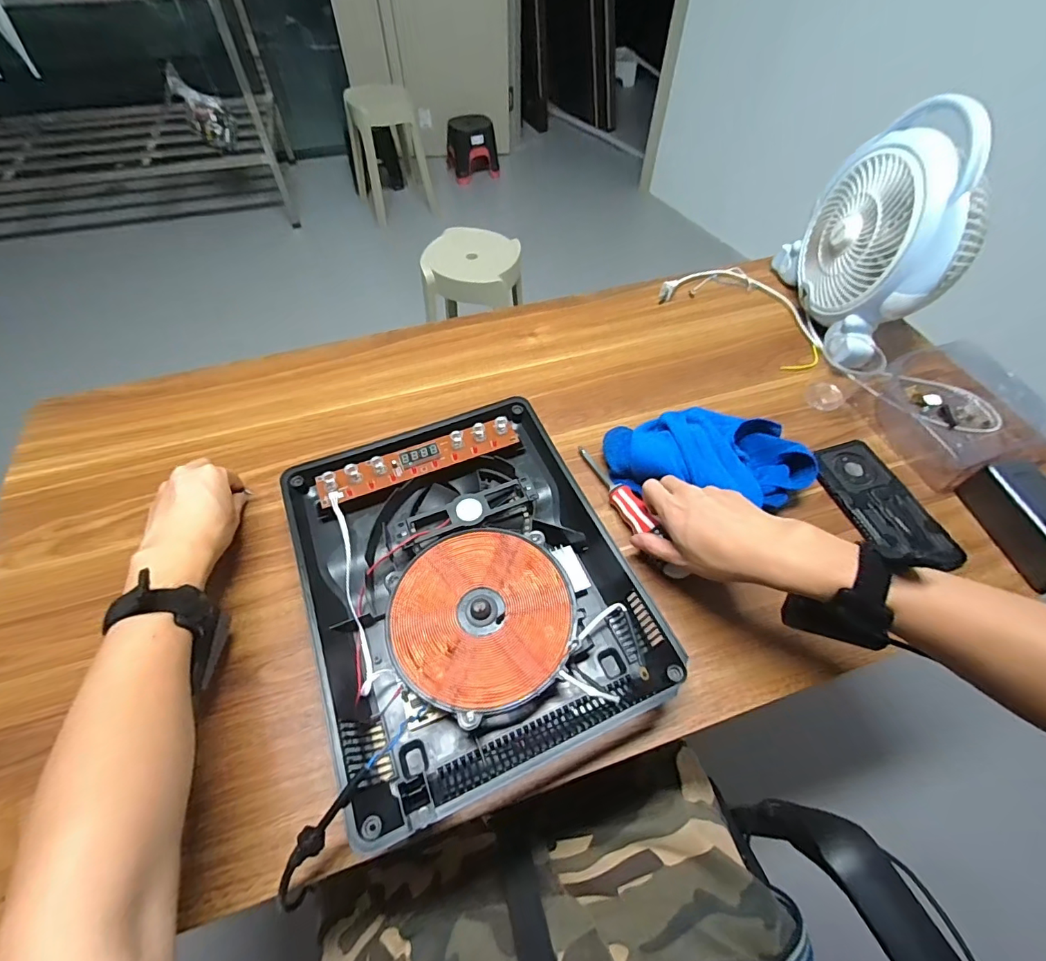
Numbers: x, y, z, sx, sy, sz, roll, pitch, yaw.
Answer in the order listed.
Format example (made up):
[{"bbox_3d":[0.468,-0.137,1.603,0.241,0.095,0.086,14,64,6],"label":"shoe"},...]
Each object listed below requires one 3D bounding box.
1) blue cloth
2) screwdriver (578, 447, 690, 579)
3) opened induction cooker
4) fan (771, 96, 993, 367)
[{"bbox_3d":[0.203,-0.027,0.538,0.219,0.052,0.129,9,56,5],"label":"blue cloth"},{"bbox_3d":[0.112,0.026,0.512,0.021,0.026,0.187,-20,51,-13],"label":"screwdriver"},{"bbox_3d":[-0.067,0.096,0.446,0.306,0.060,0.334,-20,58,-14],"label":"opened induction cooker"},{"bbox_3d":[0.462,-0.307,0.604,0.117,0.227,0.271,0,56,-2],"label":"fan"}]

